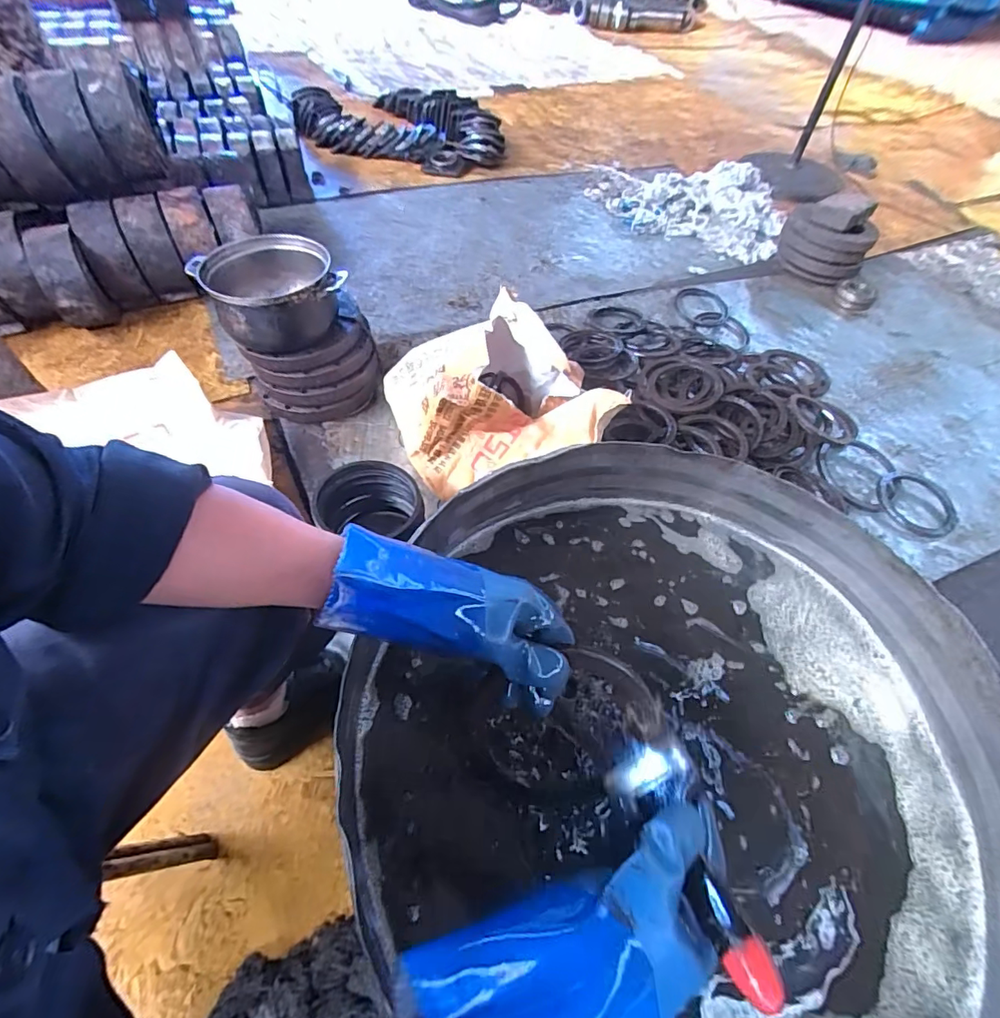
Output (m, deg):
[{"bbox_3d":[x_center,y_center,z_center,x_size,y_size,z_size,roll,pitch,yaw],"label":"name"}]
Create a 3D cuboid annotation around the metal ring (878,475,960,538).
[{"bbox_3d":[0.828,-0.012,0.995,0.170,0.014,0.142,-24,59,-21],"label":"metal ring"}]

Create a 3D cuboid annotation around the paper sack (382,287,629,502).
[{"bbox_3d":[-0.016,-0.213,0.895,0.345,0.171,0.293,-10,55,-12],"label":"paper sack"}]

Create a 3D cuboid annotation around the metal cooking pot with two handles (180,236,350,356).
[{"bbox_3d":[-0.414,-0.397,0.924,0.215,0.113,0.221,-27,60,-22],"label":"metal cooking pot with two handles"}]

